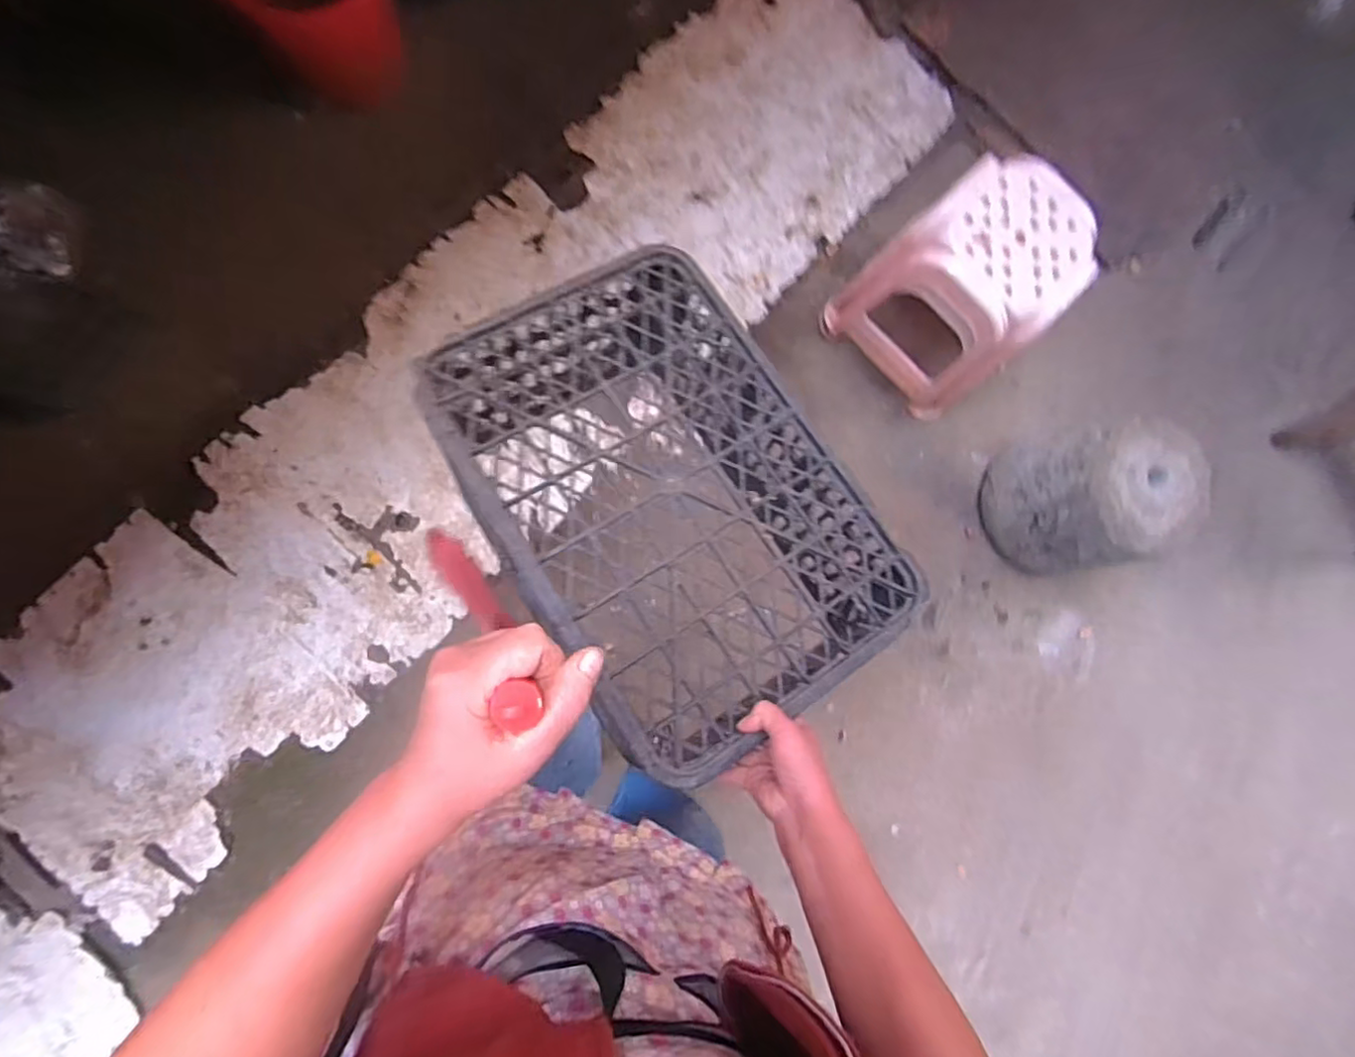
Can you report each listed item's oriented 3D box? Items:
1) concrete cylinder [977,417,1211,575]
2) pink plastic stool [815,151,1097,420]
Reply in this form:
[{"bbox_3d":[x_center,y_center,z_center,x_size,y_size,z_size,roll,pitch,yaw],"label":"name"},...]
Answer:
[{"bbox_3d":[0.787,-0.056,1.222,0.273,0.283,0.281,-3,86,-6],"label":"concrete cylinder"},{"bbox_3d":[0.523,-0.447,1.181,0.292,0.324,0.310,-44,91,-8],"label":"pink plastic stool"}]

